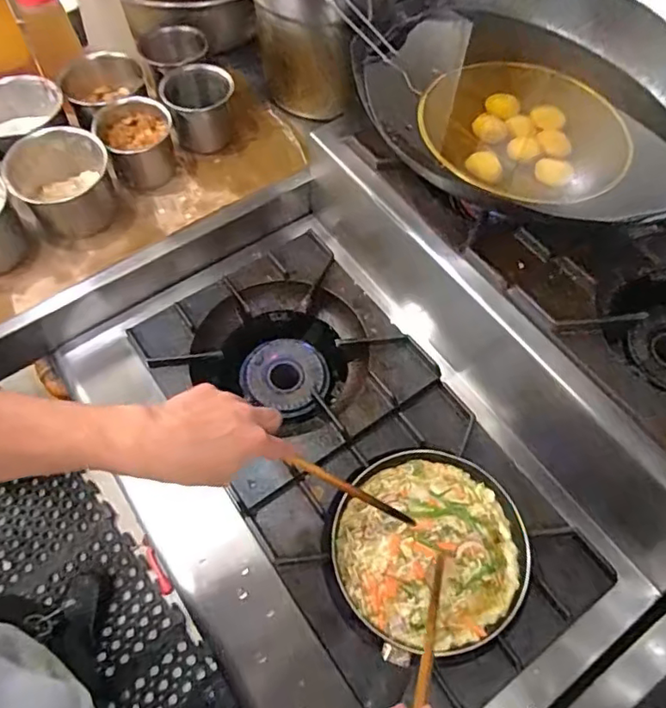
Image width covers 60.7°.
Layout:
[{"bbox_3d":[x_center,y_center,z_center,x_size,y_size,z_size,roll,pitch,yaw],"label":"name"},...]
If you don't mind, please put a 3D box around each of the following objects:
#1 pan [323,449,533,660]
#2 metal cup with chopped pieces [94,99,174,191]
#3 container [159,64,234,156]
[{"bbox_3d":[0.103,0.210,0.613,0.203,0.045,0.204,1,60,-2],"label":"pan"},{"bbox_3d":[-0.263,-0.279,0.774,0.090,0.083,0.095,-11,61,-9],"label":"metal cup with chopped pieces"},{"bbox_3d":[-0.189,-0.348,0.815,0.092,0.086,0.082,-2,60,-4],"label":"container"}]

